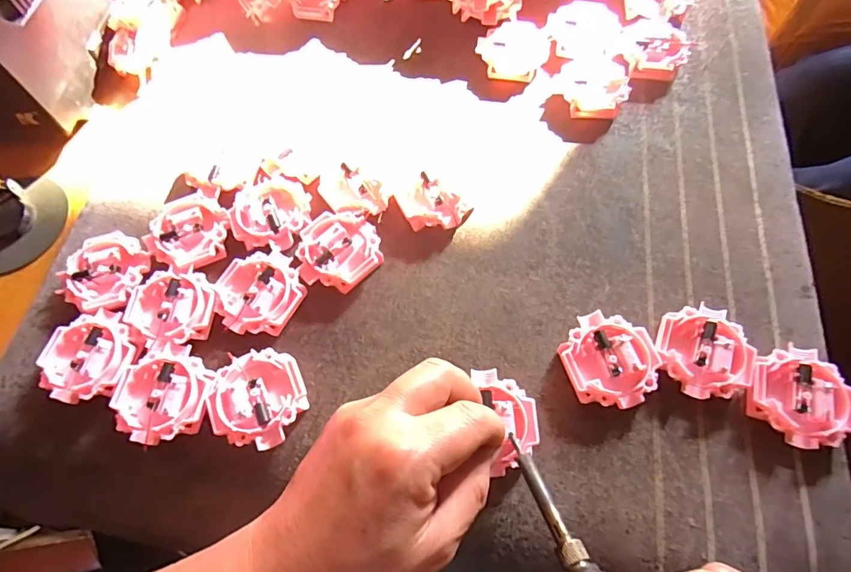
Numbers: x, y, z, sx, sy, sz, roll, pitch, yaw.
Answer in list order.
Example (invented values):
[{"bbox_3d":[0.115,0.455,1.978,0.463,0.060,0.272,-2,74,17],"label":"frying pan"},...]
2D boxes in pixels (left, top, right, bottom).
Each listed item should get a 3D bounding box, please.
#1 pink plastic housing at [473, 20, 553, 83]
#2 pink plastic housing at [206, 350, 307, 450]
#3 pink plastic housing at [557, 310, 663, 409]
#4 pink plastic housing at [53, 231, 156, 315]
[{"bbox_3d":[0.071,-0.190,0.368,0.056,0.014,0.050,10,68,6],"label":"pink plastic housing"},{"bbox_3d":[-0.096,0.064,0.264,0.051,0.016,0.052,-1,67,2],"label":"pink plastic housing"},{"bbox_3d":[0.107,0.043,0.267,0.052,0.016,0.053,-1,67,2],"label":"pink plastic housing"},{"bbox_3d":[-0.209,-0.008,0.302,0.051,0.018,0.053,13,68,8],"label":"pink plastic housing"}]

